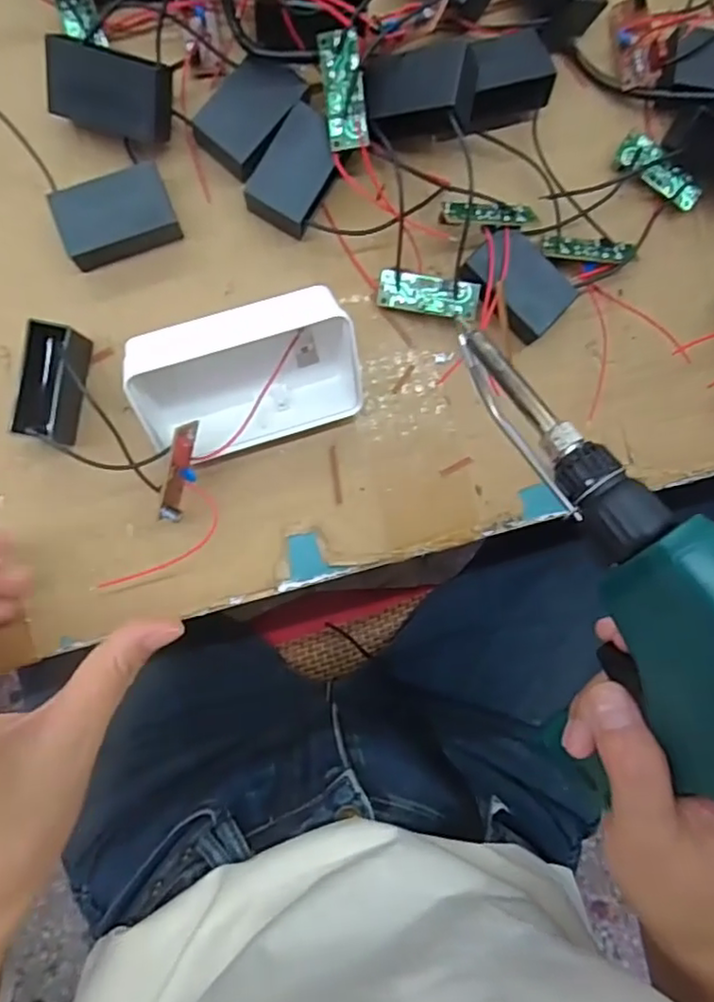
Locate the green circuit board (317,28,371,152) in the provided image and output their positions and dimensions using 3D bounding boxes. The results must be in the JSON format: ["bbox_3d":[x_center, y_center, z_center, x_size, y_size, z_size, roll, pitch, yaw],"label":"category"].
[{"bbox_3d":[-0.005,-0.175,0.271,0.017,0.006,0.045,-10,104,-5],"label":"green circuit board"}]

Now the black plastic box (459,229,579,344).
[{"bbox_3d":[0.074,-0.099,0.293,0.047,0.014,0.036,45,86,-4],"label":"black plastic box"}]

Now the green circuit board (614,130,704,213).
[{"bbox_3d":[0.144,-0.156,0.301,0.045,0.004,0.016,35,107,2],"label":"green circuit board"}]

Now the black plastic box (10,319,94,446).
[{"bbox_3d":[-0.129,-0.050,0.270,0.016,0.031,0.047,11,89,-5],"label":"black plastic box"}]

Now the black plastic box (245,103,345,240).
[{"bbox_3d":[-0.027,-0.145,0.287,0.029,0.020,0.051,30,87,-4],"label":"black plastic box"}]

